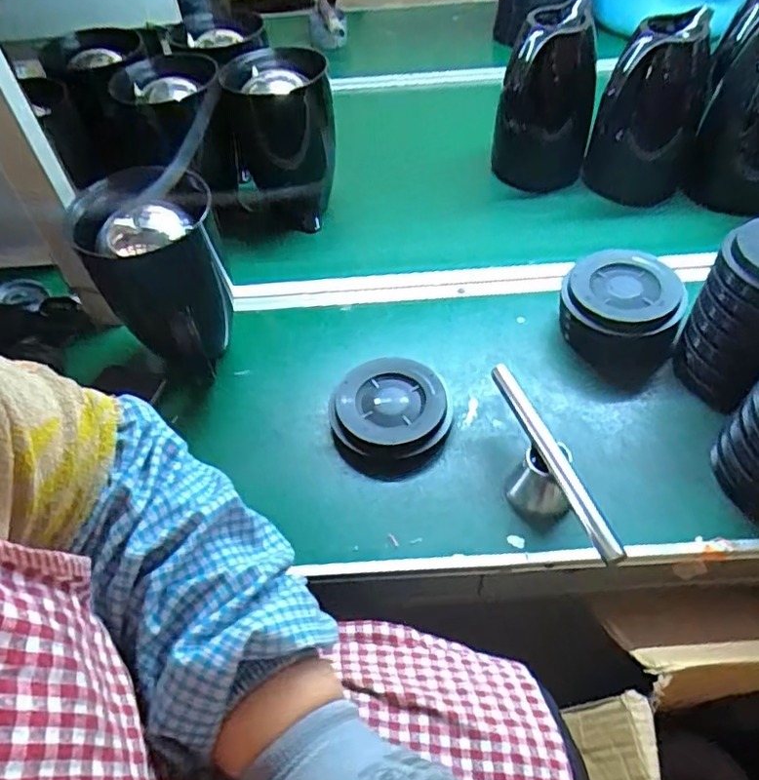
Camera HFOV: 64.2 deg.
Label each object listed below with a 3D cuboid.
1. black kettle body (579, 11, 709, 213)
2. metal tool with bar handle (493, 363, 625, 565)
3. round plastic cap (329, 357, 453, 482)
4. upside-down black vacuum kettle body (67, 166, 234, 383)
[{"bbox_3d":[0.358,-0.360,0.806,0.126,0.213,0.119,18,53,18],"label":"black kettle body"},{"bbox_3d":[0.142,0.072,0.530,0.050,0.062,0.199,-21,52,-14],"label":"metal tool with bar handle"},{"bbox_3d":[0.011,0.023,0.594,0.116,0.032,0.120,-2,50,2],"label":"round plastic cap"},{"bbox_3d":[-0.209,-0.101,0.604,0.117,0.184,0.135,-21,52,-14],"label":"upside-down black vacuum kettle body"}]

